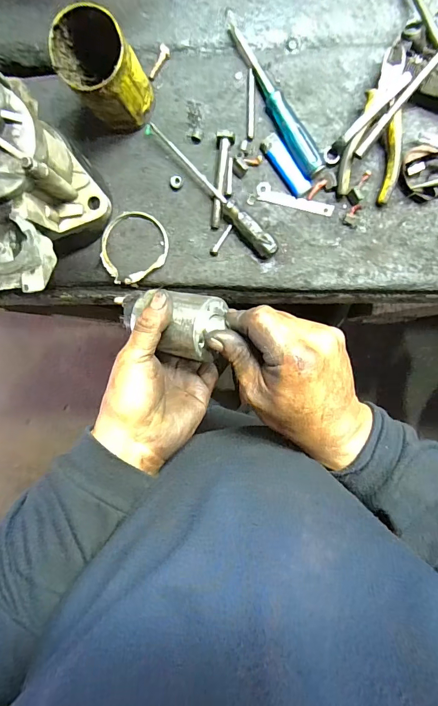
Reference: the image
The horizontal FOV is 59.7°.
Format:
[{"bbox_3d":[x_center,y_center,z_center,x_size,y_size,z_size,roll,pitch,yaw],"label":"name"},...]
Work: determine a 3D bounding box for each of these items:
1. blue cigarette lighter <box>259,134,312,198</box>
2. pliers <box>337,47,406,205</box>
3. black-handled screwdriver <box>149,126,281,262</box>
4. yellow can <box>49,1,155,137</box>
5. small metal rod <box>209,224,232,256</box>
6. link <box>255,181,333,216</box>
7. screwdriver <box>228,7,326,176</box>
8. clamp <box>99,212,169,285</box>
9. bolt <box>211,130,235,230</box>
[{"bbox_3d":[0.083,-0.228,0.468,0.023,0.013,0.078,-37,90,7],"label":"blue cigarette lighter"},{"bbox_3d":[0.181,-0.256,0.438,0.064,0.013,0.151,7,108,5],"label":"pliers"},{"bbox_3d":[-0.007,-0.202,0.472,0.023,0.018,0.219,-43,89,7],"label":"black-handled screwdriver"},{"bbox_3d":[-0.123,-0.307,0.424,0.077,0.111,0.079,0,94,5],"label":"yellow can"},{"bbox_3d":[0.003,-0.144,0.486,0.010,0.009,0.044,30,96,3],"label":"small metal rod"},{"bbox_3d":[0.095,-0.191,0.478,0.097,0.006,0.021,17,96,4],"label":"link"},{"bbox_3d":[0.062,-0.304,0.451,0.022,0.018,0.207,-31,91,7],"label":"screwdriver"},{"bbox_3d":[-0.114,-0.138,0.492,0.091,0.020,0.087,0,94,5],"label":"clamp"},{"bbox_3d":[0.001,-0.213,0.473,0.022,0.024,0.109,9,95,5],"label":"bolt"}]

